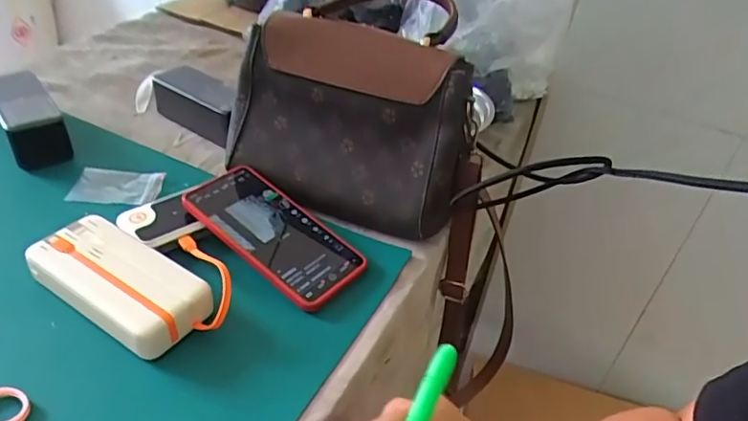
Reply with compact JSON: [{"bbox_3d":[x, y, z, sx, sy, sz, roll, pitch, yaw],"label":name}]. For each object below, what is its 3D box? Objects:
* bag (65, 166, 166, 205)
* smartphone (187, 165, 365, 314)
[{"bbox_3d":[-0.249,-0.022,0.537,0.081,0.008,0.048,6,49,3],"label":"bag"},{"bbox_3d":[-0.087,0.016,0.485,0.163,0.010,0.078,37,49,20],"label":"smartphone"}]

